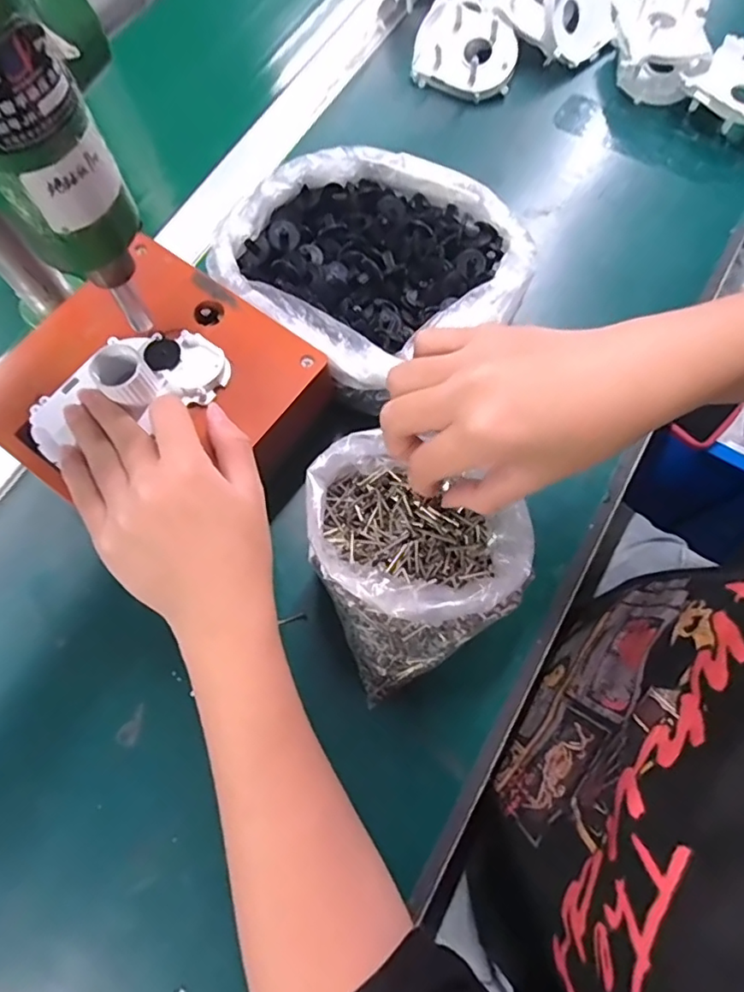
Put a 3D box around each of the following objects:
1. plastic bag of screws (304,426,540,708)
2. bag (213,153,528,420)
[{"bbox_3d":[0.023,0.028,0.312,0.106,0.070,0.122,-25,76,-9],"label":"plastic bag of screws"},{"bbox_3d":[0.007,-0.150,0.389,0.178,0.069,0.173,41,76,13],"label":"bag"}]

